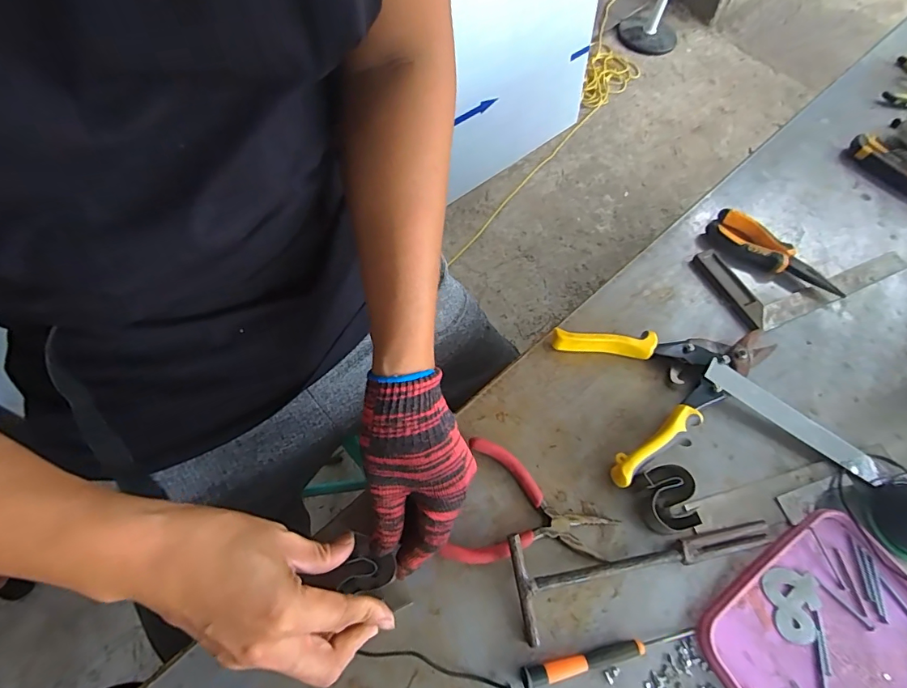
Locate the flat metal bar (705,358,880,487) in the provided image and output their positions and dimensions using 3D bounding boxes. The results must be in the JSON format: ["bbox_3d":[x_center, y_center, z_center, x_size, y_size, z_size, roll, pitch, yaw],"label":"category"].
[{"bbox_3d":[0.326,0.075,0.439,0.175,0.007,0.024,36,81,7],"label":"flat metal bar"}]

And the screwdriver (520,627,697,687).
[{"bbox_3d":[0.119,0.234,0.344,0.141,0.013,0.014,-11,62,-10],"label":"screwdriver"}]

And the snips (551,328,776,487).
[{"bbox_3d":[0.227,0.036,0.452,0.217,0.028,0.151,-12,62,-10],"label":"snips"}]

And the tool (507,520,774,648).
[{"bbox_3d":[0.158,0.176,0.371,0.222,0.024,0.072,-9,61,-8],"label":"tool"}]

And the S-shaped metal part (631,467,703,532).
[{"bbox_3d":[0.185,0.133,0.392,0.044,0.027,0.053,-16,63,-12],"label":"S-shaped metal part"}]

